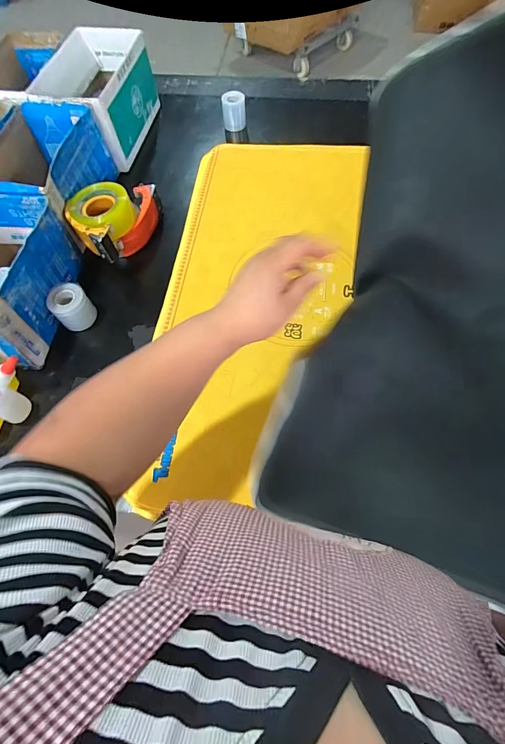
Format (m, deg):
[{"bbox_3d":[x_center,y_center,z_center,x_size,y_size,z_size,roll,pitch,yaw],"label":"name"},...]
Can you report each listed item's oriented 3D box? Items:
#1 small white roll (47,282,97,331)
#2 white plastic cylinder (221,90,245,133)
[{"bbox_3d":[-0.342,-0.123,0.671,0.068,0.069,0.060,-42,69,-15],"label":"small white roll"},{"bbox_3d":[-0.049,-0.694,0.938,0.062,0.078,0.055,-4,64,2],"label":"white plastic cylinder"}]

